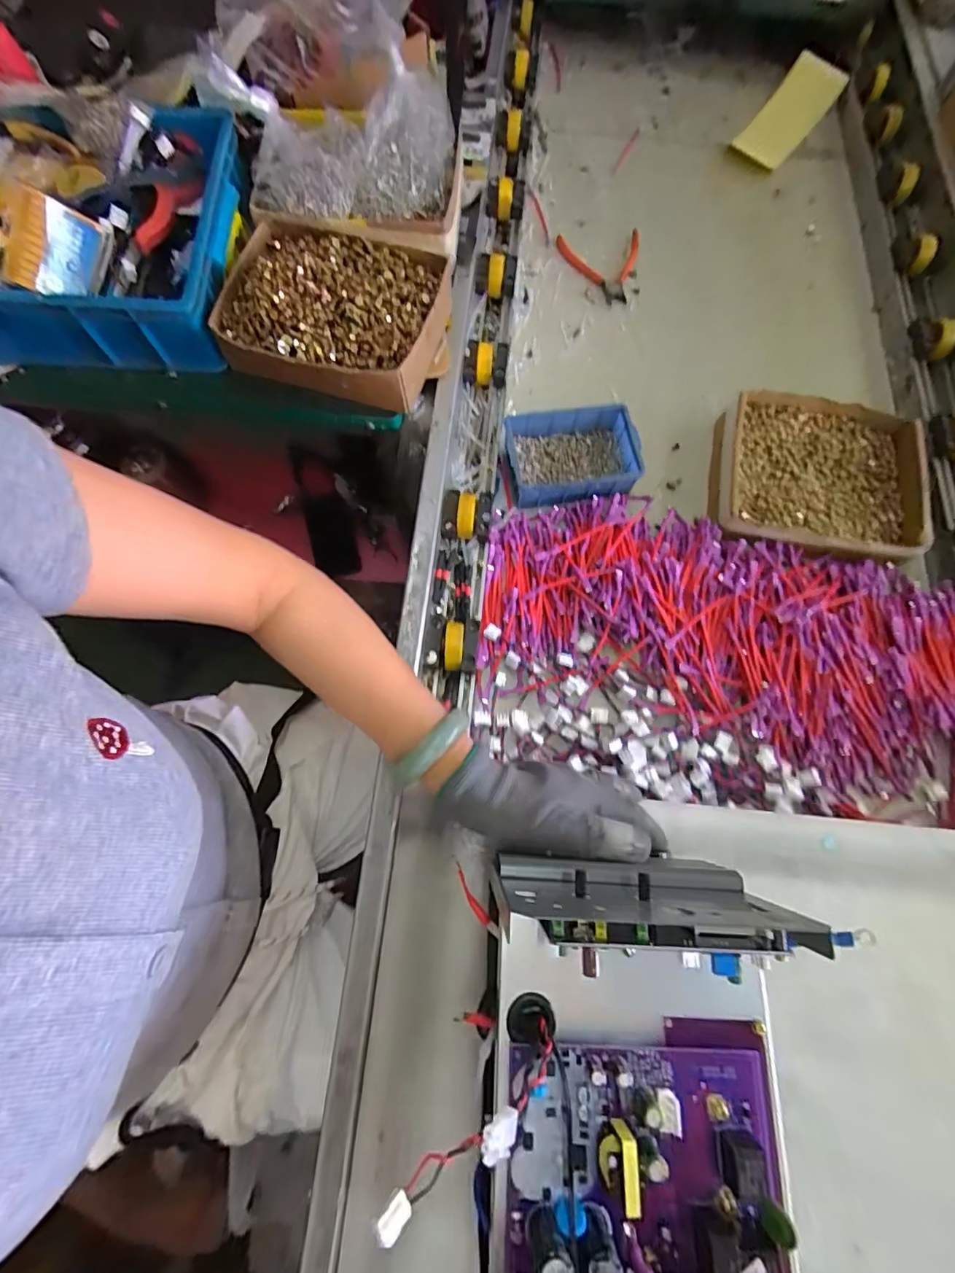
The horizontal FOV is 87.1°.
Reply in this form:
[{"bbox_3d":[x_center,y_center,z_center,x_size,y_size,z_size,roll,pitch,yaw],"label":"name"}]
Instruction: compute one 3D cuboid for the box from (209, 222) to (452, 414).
[{"bbox_3d":[-0.155,-0.338,0.532,0.228,0.065,0.188,17,73,5],"label":"box"}]

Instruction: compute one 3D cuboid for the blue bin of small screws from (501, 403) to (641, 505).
[{"bbox_3d":[0.109,-0.209,0.581,0.147,0.043,0.101,-7,72,-3],"label":"blue bin of small screws"}]

